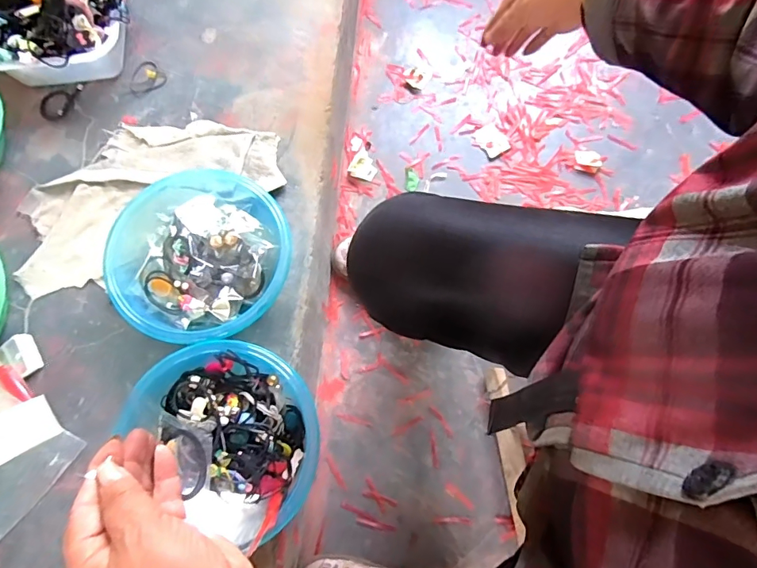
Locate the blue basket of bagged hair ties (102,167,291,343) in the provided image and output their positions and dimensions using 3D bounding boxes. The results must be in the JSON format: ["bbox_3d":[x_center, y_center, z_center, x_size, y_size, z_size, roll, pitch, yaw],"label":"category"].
[{"bbox_3d":[-0.227,-0.035,0.603,0.225,0.072,0.231,-1,73,0],"label":"blue basket of bagged hair ties"}]

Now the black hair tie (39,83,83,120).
[{"bbox_3d":[-0.499,-0.289,0.718,0.045,0.012,0.070,19,75,6],"label":"black hair tie"}]

